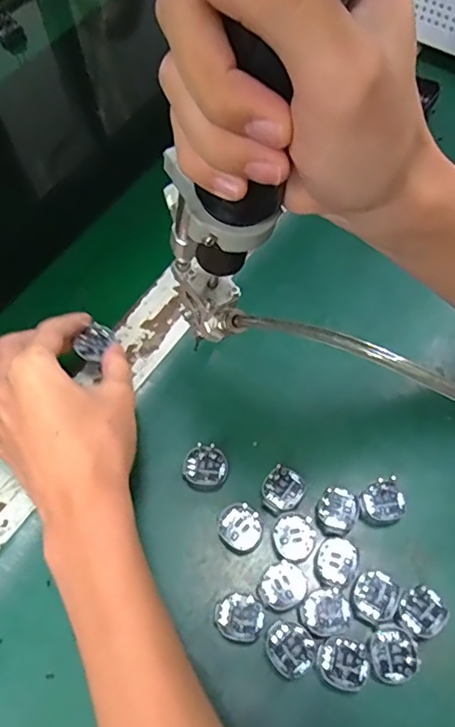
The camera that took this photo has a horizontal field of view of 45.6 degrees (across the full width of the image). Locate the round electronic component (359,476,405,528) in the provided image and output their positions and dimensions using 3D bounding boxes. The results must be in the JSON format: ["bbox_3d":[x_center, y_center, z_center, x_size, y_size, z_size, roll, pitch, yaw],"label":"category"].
[{"bbox_3d":[0.095,0.086,0.336,0.027,0.008,0.026,-1,62,2],"label":"round electronic component"}]

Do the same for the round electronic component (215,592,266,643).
[{"bbox_3d":[0.007,0.143,0.306,0.026,0.004,0.025,-1,62,2],"label":"round electronic component"}]

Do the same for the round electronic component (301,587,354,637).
[{"bbox_3d":[0.056,0.140,0.307,0.027,0.004,0.024,-8,62,-2],"label":"round electronic component"}]

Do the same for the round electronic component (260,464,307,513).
[{"bbox_3d":[0.035,0.080,0.343,0.024,0.006,0.028,34,69,18],"label":"round electronic component"}]

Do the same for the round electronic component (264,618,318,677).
[{"bbox_3d":[0.034,0.156,0.298,0.027,0.004,0.025,32,68,18],"label":"round electronic component"}]

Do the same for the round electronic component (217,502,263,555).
[{"bbox_3d":[0.008,0.100,0.330,0.026,0.005,0.028,-1,62,2],"label":"round electronic component"}]

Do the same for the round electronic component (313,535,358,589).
[{"bbox_3d":[0.064,0.117,0.319,0.024,0.004,0.028,32,68,18],"label":"round electronic component"}]

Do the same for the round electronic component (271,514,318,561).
[{"bbox_3d":[0.040,0.105,0.327,0.025,0.004,0.027,-1,62,2],"label":"round electronic component"}]

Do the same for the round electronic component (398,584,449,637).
[{"bbox_3d":[0.111,0.141,0.309,0.024,0.011,0.025,-1,62,2],"label":"round electronic component"}]

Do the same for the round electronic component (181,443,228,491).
[{"bbox_3d":[-0.014,0.068,0.352,0.028,0.009,0.029,-1,62,2],"label":"round electronic component"}]

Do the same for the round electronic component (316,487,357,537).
[{"bbox_3d":[0.068,0.092,0.337,0.023,0.004,0.030,23,65,14],"label":"round electronic component"}]

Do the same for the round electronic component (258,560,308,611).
[{"bbox_3d":[0.032,0.129,0.314,0.025,0.004,0.026,-1,62,2],"label":"round electronic component"}]

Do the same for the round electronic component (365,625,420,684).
[{"bbox_3d":[0.090,0.159,0.296,0.027,0.006,0.027,32,68,18],"label":"round electronic component"}]

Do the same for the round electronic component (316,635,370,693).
[{"bbox_3d":[0.063,0.163,0.294,0.026,0.004,0.026,-1,62,2],"label":"round electronic component"}]

